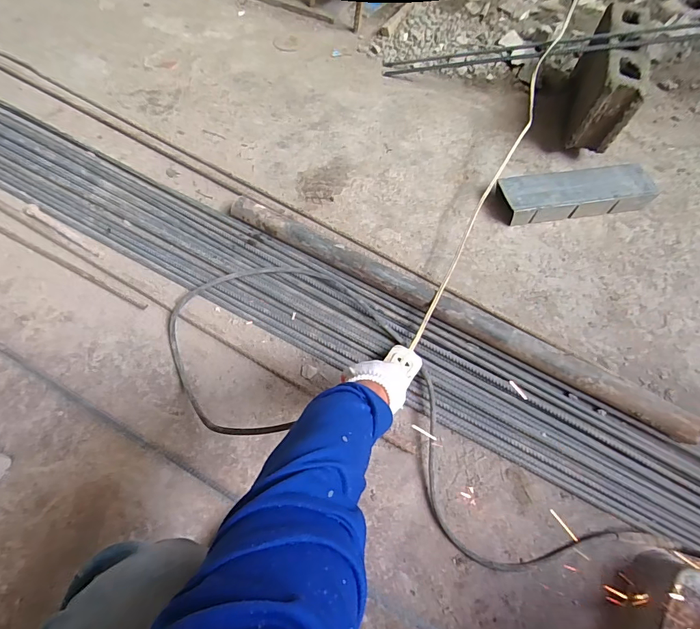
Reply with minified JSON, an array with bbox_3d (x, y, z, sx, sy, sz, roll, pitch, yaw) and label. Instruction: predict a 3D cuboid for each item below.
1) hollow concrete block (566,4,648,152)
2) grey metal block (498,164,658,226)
[{"bbox_3d":[0.626,-0.588,0.956,0.089,0.159,0.372,17,64,6],"label":"hollow concrete block"},{"bbox_3d":[0.510,-0.280,0.889,0.342,0.060,0.112,-7,64,-6],"label":"grey metal block"}]

